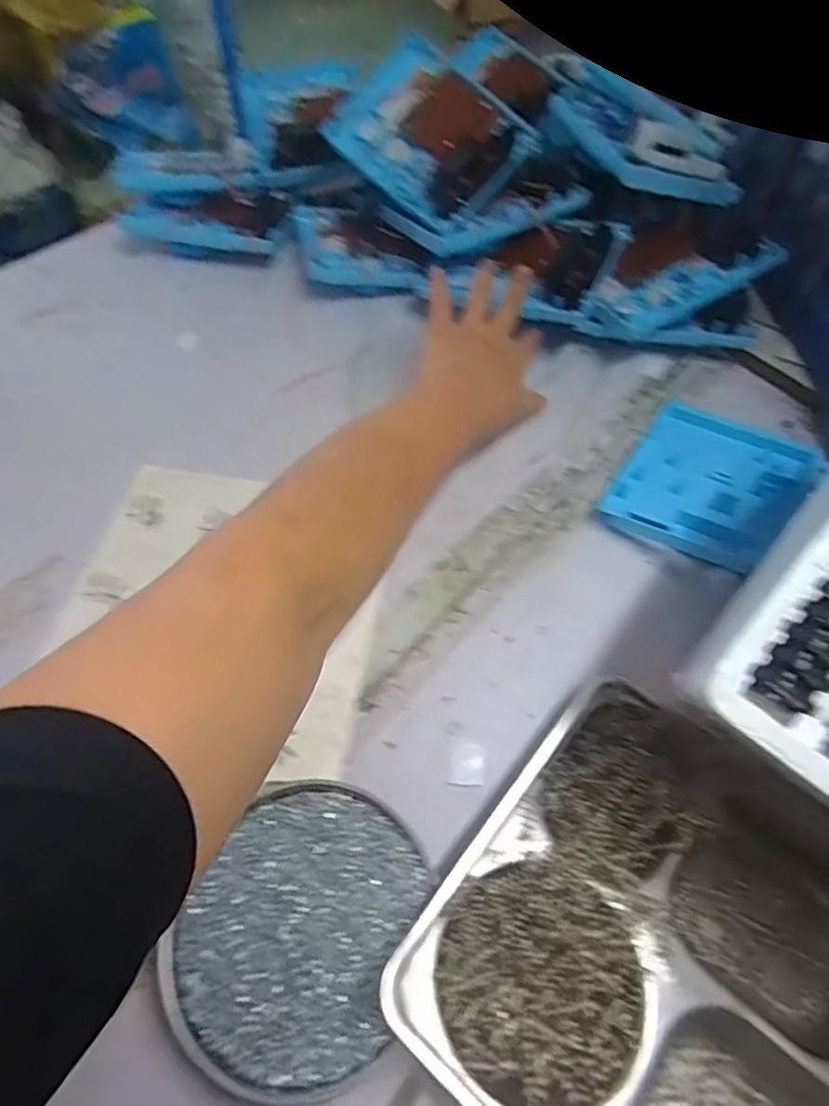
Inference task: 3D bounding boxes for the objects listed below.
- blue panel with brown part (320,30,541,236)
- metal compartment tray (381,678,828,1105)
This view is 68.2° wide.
[{"bbox_3d":[0.016,-0.394,0.575,0.163,0.037,0.131,42,92,8],"label":"blue panel with brown part"},{"bbox_3d":[0.157,0.213,0.290,0.278,0.038,0.223,34,62,19],"label":"metal compartment tray"}]

